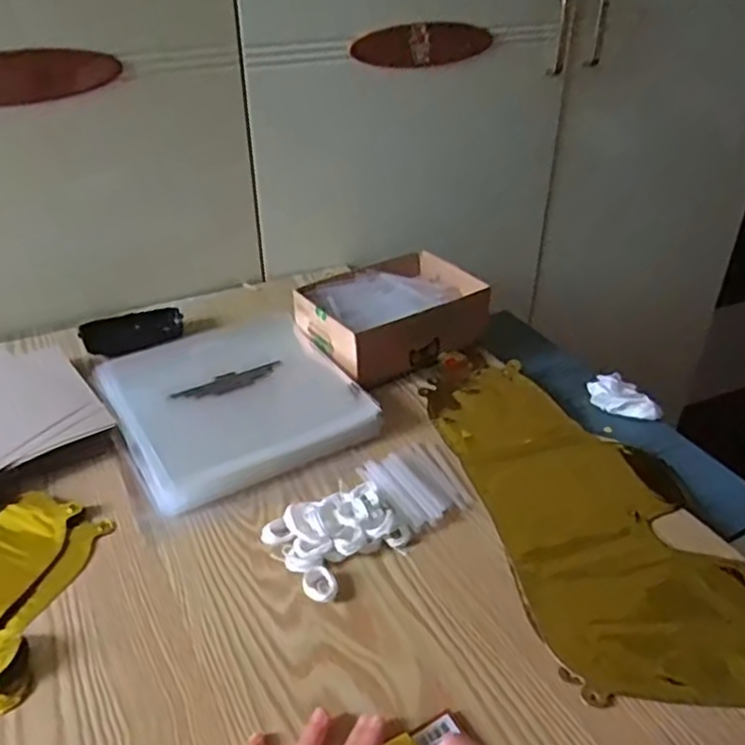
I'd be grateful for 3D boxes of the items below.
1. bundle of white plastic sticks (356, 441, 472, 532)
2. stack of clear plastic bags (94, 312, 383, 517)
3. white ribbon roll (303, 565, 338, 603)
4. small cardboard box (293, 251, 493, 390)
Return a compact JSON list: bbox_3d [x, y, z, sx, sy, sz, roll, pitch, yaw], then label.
[{"bbox_3d":[0.041,0.093,0.596,0.079,0.013,0.089,-18,38,-25],"label":"bundle of white plastic sticks"},{"bbox_3d":[-0.142,0.022,0.684,0.212,0.031,0.233,-19,38,-26],"label":"stack of clear plastic bags"},{"bbox_3d":[-0.038,0.154,0.504,0.023,0.010,0.027,-7,34,-11],"label":"white ribbon roll"},{"bbox_3d":[0.023,-0.061,0.767,0.194,0.069,0.146,-22,40,-29],"label":"small cardboard box"}]

